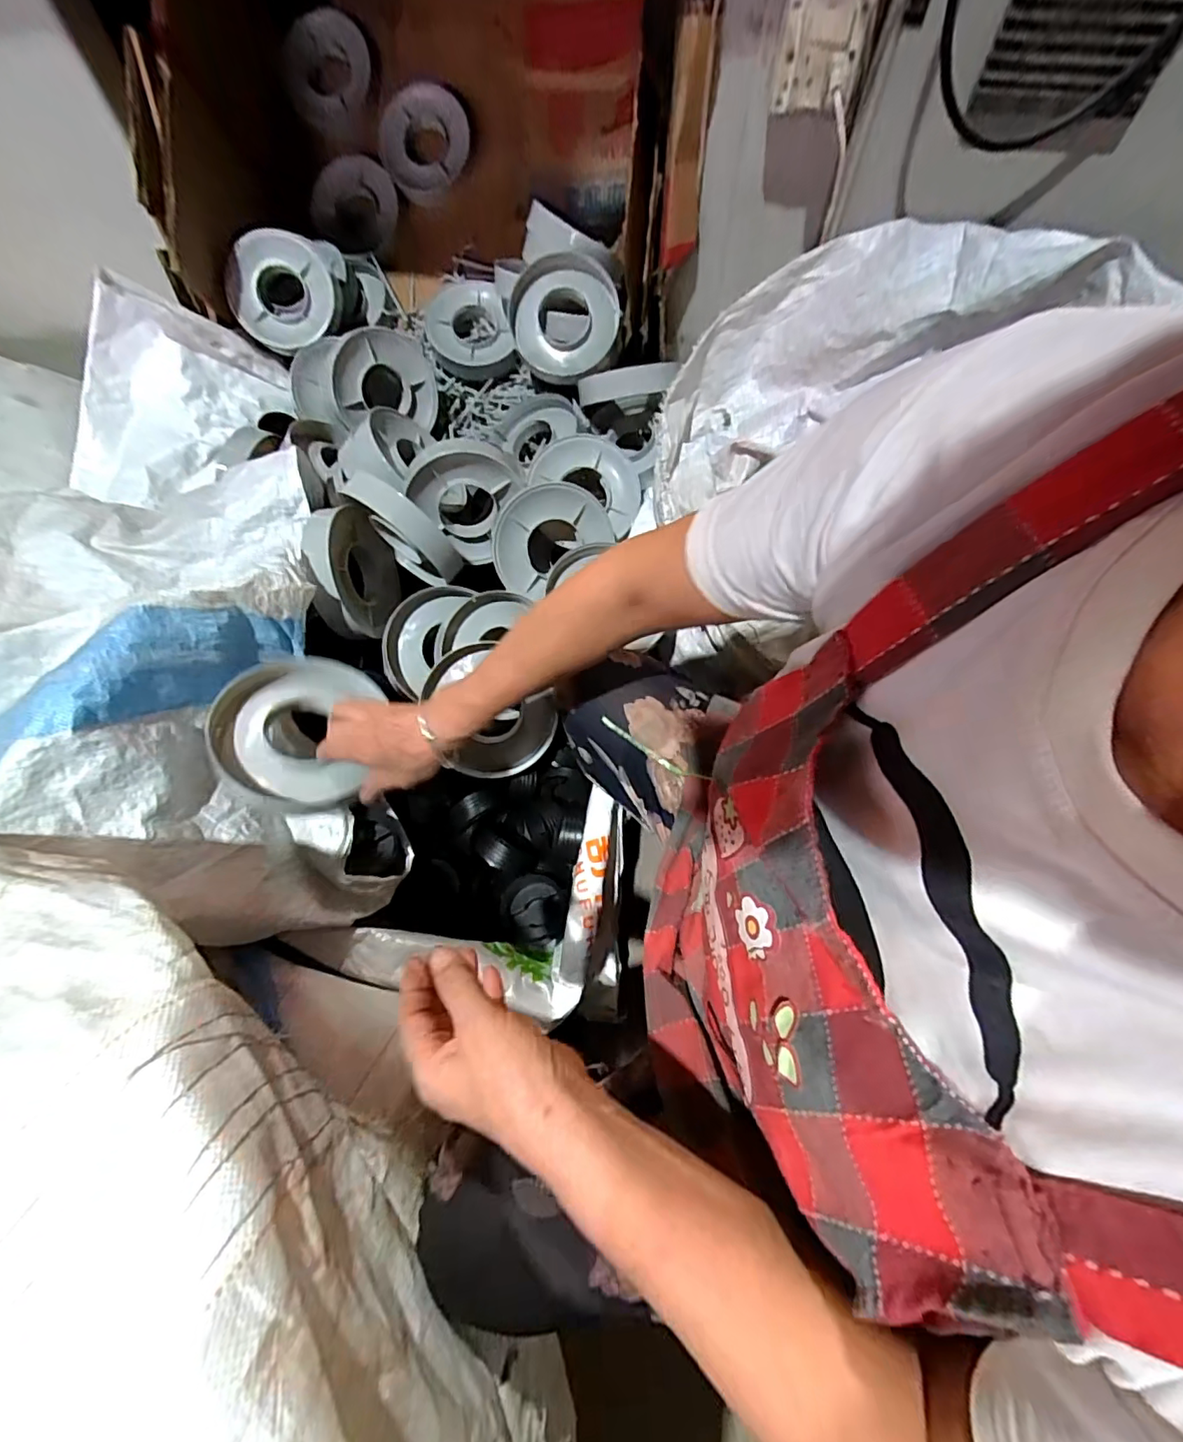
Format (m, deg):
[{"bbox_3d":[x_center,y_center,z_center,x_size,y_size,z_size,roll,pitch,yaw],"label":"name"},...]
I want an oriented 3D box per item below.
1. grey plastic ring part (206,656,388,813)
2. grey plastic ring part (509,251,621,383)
[{"bbox_3d":[-0.279,0.012,0.533,0.158,0.045,0.160,-10,59,-22],"label":"grey plastic ring part"},{"bbox_3d":[-0.036,-0.581,0.782,0.158,0.050,0.171,-8,101,-6],"label":"grey plastic ring part"}]

